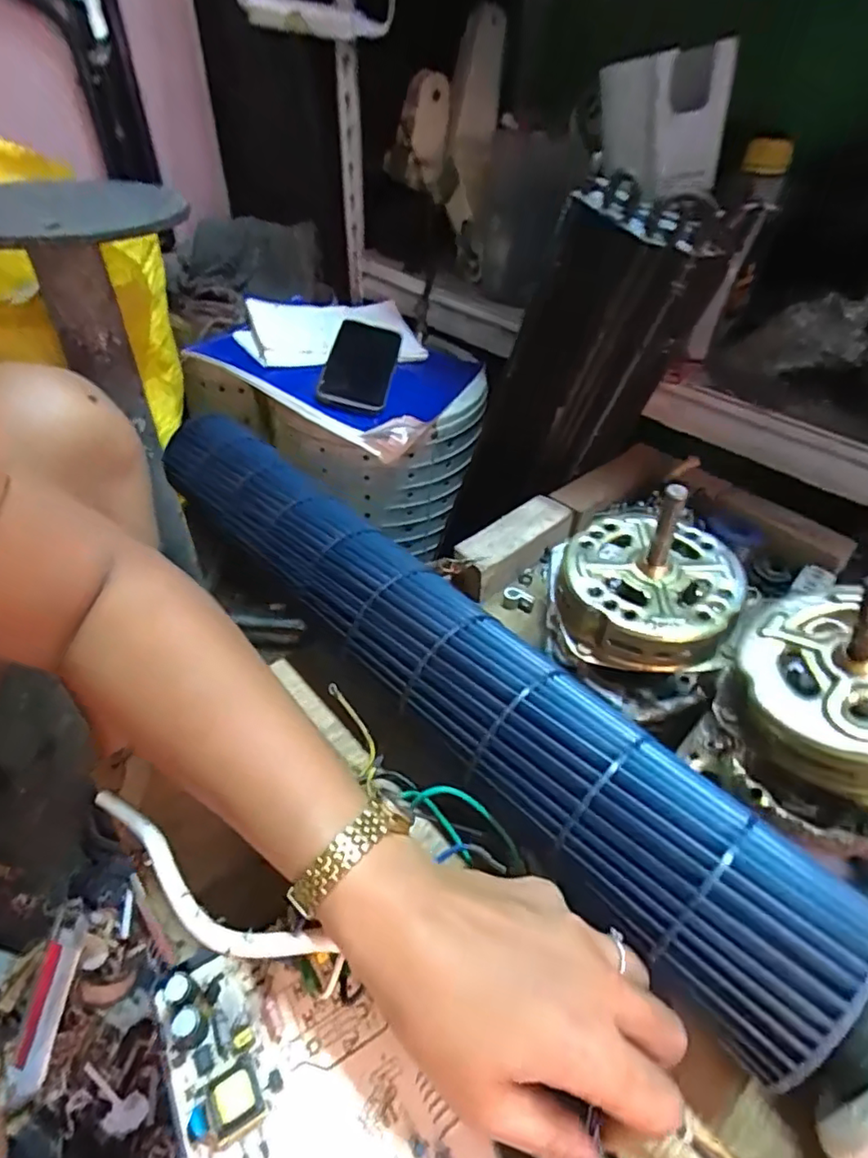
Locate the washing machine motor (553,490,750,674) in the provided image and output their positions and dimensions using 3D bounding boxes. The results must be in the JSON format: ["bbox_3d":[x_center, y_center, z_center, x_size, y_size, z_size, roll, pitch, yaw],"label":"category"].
[{"bbox_3d":[0.136,-0.010,0.355,0.102,0.092,0.103,23,45,21],"label":"washing machine motor"}]

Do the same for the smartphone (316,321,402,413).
[{"bbox_3d":[-0.088,-0.256,0.694,0.079,0.012,0.157,7,54,-1],"label":"smartphone"}]

